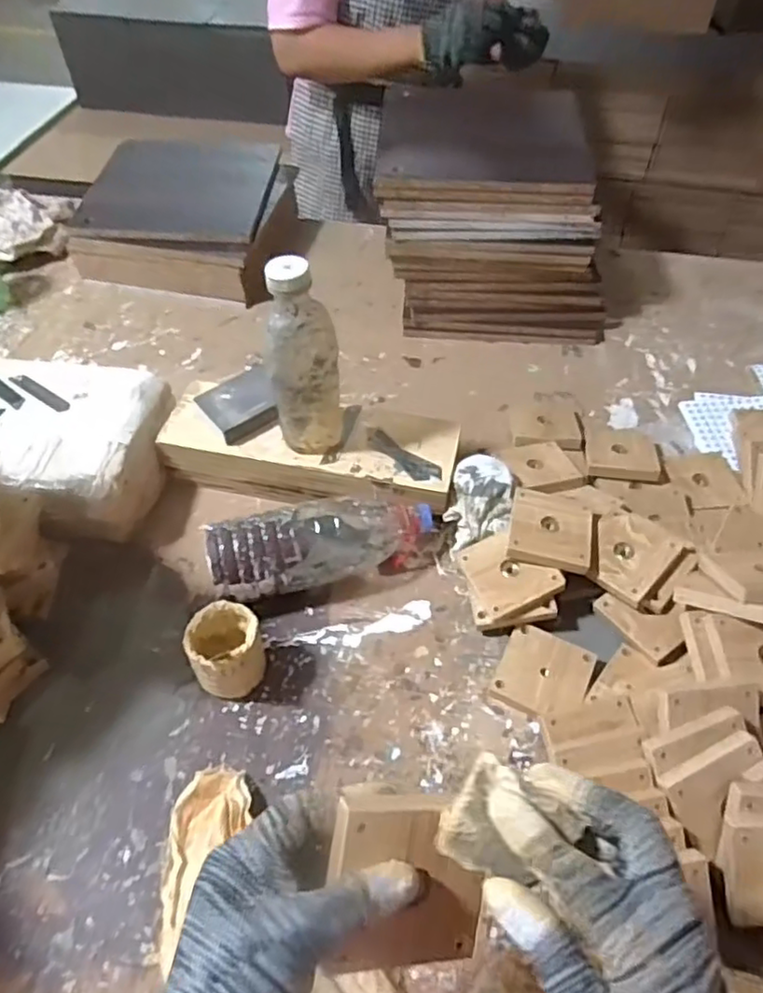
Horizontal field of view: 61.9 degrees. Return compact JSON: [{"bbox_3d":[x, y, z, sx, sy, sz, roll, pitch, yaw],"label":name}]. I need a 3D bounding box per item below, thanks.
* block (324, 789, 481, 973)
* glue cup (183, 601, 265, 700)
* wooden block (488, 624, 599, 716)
[{"bbox_3d":[0.014,0.197,0.325,0.079,0.085,0.014,5,1,-19],"label":"block"},{"bbox_3d":[-0.144,0.147,0.598,0.065,0.075,0.062,1,51,-1],"label":"glue cup"},{"bbox_3d":[0.158,0.173,0.620,0.083,0.017,0.084,23,54,17],"label":"wooden block"}]

